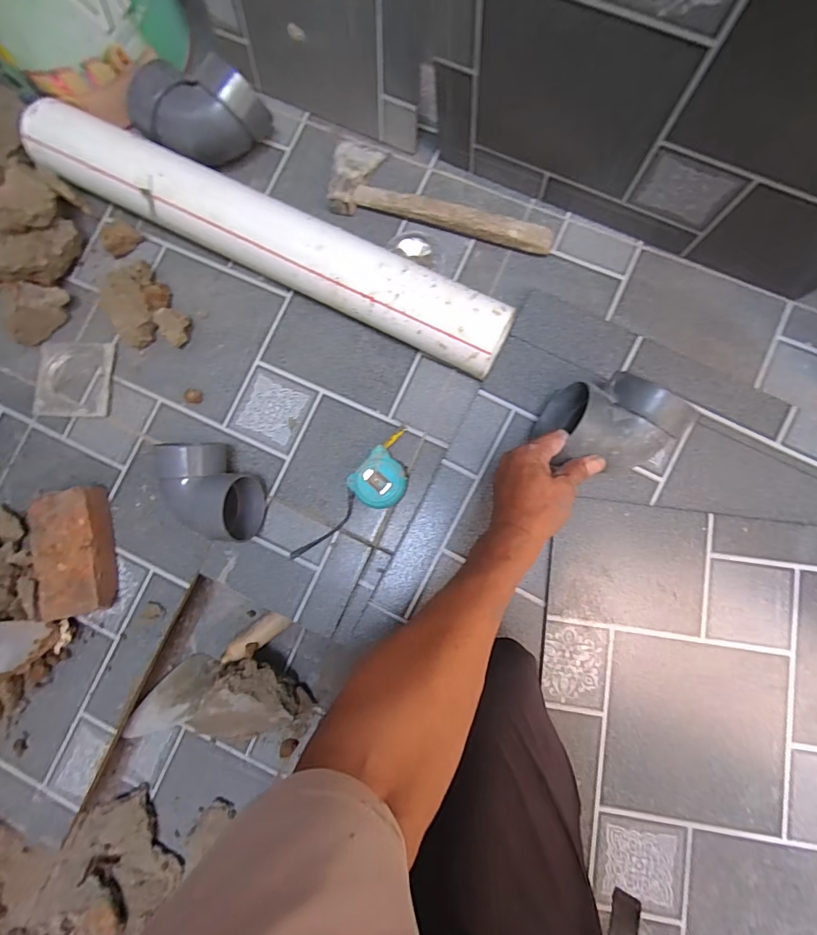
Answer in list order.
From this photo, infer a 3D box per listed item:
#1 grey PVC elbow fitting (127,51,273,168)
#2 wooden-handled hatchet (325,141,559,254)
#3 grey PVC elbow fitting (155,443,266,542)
[{"bbox_3d":[-0.280,-0.475,0.612,0.151,0.091,0.110,-31,82,-2],"label":"grey PVC elbow fitting"},{"bbox_3d":[0.044,-0.367,0.609,0.310,0.027,0.111,15,84,6],"label":"wooden-handled hatchet"},{"bbox_3d":[-0.238,0.030,0.554,0.106,0.077,0.120,-5,82,4],"label":"grey PVC elbow fitting"}]

